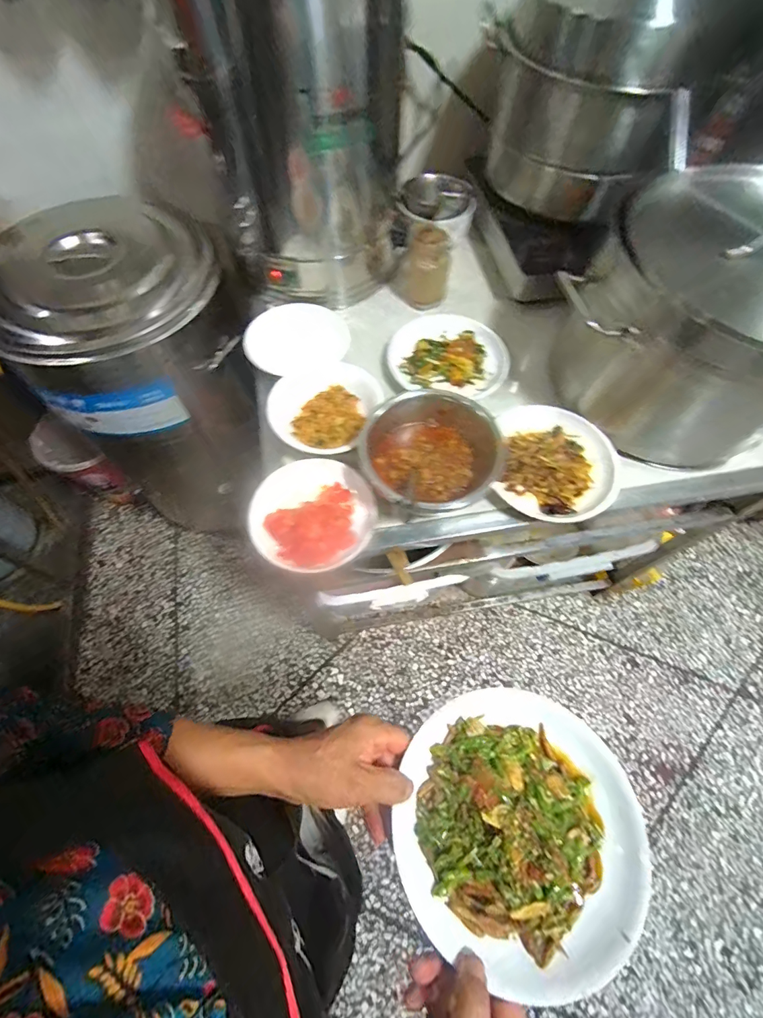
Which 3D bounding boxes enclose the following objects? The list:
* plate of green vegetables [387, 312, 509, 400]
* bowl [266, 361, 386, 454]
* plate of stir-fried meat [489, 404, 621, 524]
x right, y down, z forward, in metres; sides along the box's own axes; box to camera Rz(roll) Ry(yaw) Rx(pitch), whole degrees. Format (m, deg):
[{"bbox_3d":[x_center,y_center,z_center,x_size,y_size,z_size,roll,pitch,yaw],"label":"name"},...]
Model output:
[{"bbox_3d":[0.116,-0.267,0.718,0.191,0.039,0.154,12,63,6],"label":"plate of green vegetables"},{"bbox_3d":[-0.087,-0.164,0.654,0.157,0.031,0.167,14,63,7],"label":"bowl"},{"bbox_3d":[0.263,-0.075,0.626,0.169,0.043,0.196,11,62,5],"label":"plate of stir-fried meat"}]

